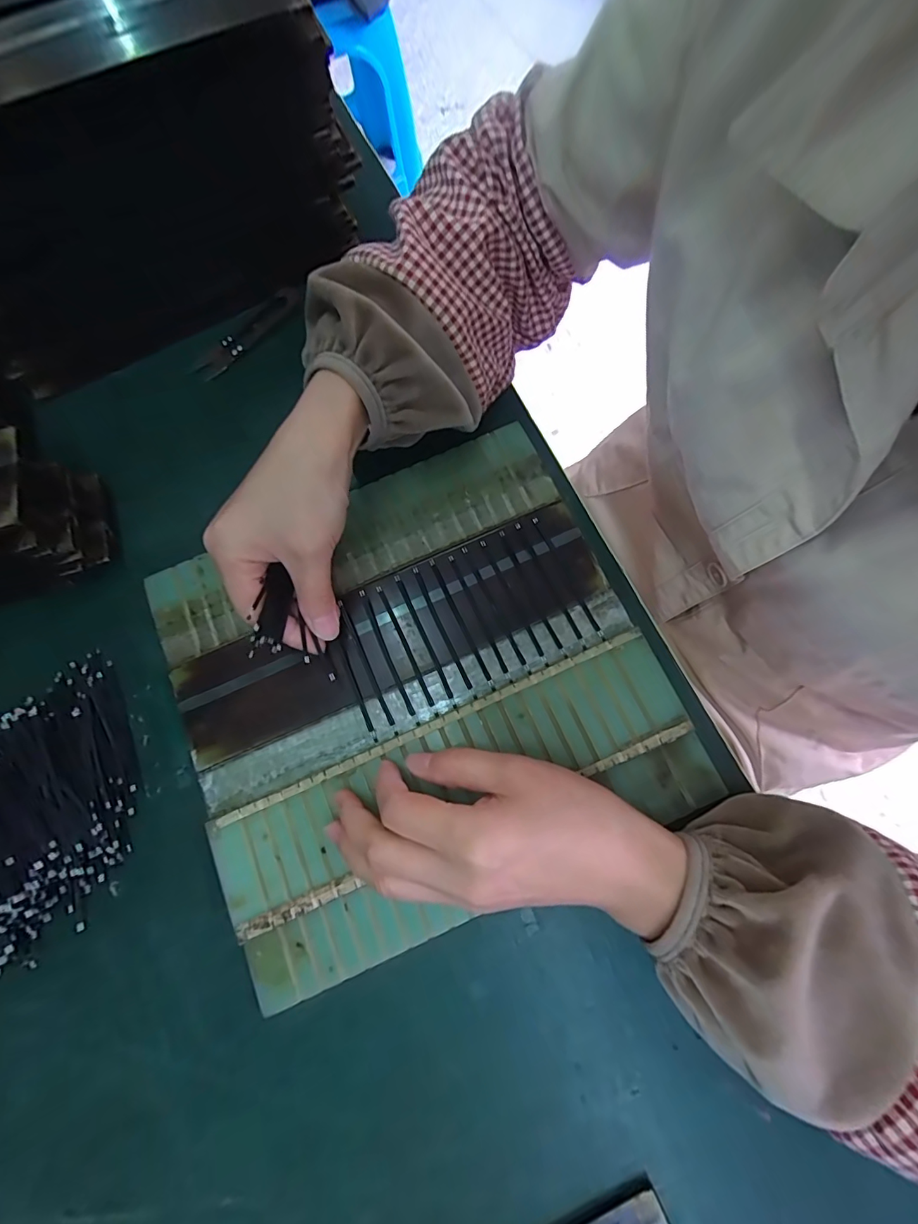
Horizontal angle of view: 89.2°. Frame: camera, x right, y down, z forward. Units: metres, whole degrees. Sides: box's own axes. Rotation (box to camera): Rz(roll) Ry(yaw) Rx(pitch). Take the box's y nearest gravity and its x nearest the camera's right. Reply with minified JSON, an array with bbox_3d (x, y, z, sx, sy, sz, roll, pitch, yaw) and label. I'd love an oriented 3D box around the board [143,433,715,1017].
[{"bbox_3d":[-0.029,0.037,0.276,0.266,0.012,0.255,-24,77,-4],"label":"board"}]

